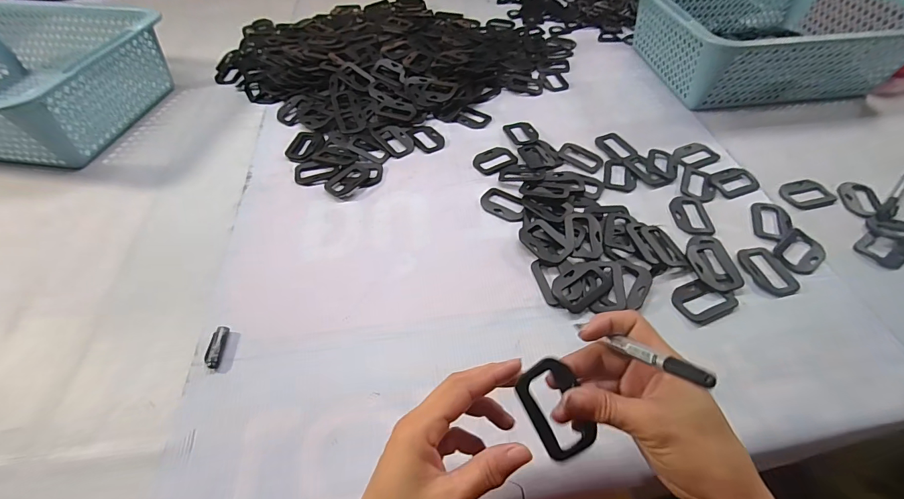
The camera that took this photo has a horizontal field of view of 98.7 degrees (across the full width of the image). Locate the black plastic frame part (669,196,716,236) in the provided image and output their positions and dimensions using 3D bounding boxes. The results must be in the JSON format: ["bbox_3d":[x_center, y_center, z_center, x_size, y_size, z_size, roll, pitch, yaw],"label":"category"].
[{"bbox_3d":[0.299,-0.044,0.487,0.043,0.006,0.062,2,52,2],"label":"black plastic frame part"}]

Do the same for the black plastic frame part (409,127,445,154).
[{"bbox_3d":[-0.037,-0.169,0.589,0.045,0.007,0.058,-21,55,-15],"label":"black plastic frame part"}]

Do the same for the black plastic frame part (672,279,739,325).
[{"bbox_3d":[0.264,0.053,0.407,0.064,0.004,0.045,-18,54,-13],"label":"black plastic frame part"}]

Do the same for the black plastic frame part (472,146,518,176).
[{"bbox_3d":[0.062,-0.128,0.558,0.060,0.008,0.041,-25,56,-17],"label":"black plastic frame part"}]

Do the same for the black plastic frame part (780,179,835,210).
[{"bbox_3d":[0.464,-0.074,0.506,0.064,0.007,0.046,-14,53,-10],"label":"black plastic frame part"}]

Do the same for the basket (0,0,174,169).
[{"bbox_3d":[-0.663,-0.265,0.599,0.379,0.116,0.312,9,53,8],"label":"basket"}]

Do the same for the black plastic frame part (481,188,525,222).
[{"bbox_3d":[0.068,-0.059,0.502,0.063,0.007,0.040,31,59,23],"label":"black plastic frame part"}]

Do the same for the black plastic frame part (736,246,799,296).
[{"bbox_3d":[0.349,0.023,0.429,0.044,0.004,0.063,-14,53,-10],"label":"black plastic frame part"}]

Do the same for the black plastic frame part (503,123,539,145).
[{"bbox_3d":[0.108,-0.180,0.595,0.043,0.008,0.057,-17,54,-12],"label":"black plastic frame part"}]

